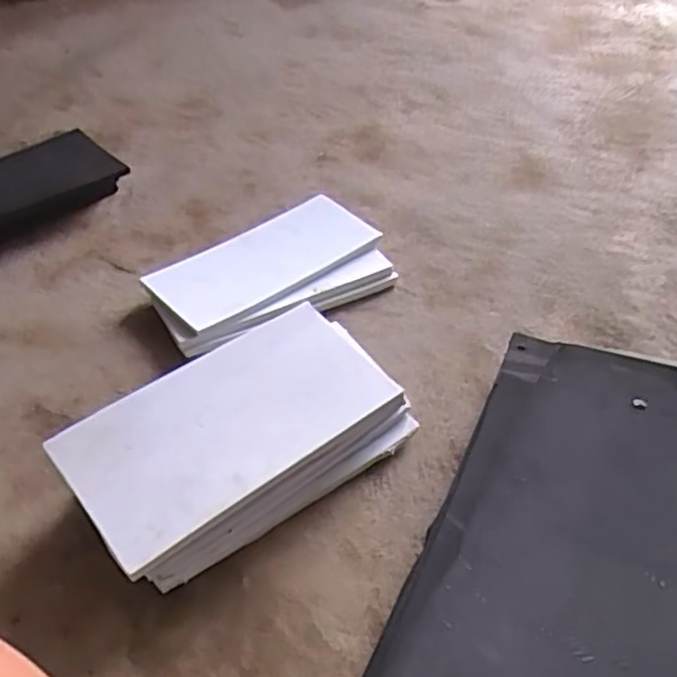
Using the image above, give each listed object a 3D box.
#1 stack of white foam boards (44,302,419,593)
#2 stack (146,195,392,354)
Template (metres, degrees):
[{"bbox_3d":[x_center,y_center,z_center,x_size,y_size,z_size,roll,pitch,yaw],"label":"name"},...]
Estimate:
[{"bbox_3d":[-0.093,0.085,0.612,0.294,0.090,0.160,-28,53,-27],"label":"stack of white foam boards"},{"bbox_3d":[-0.084,-0.079,0.808,0.291,0.034,0.168,-25,52,-26],"label":"stack"}]

